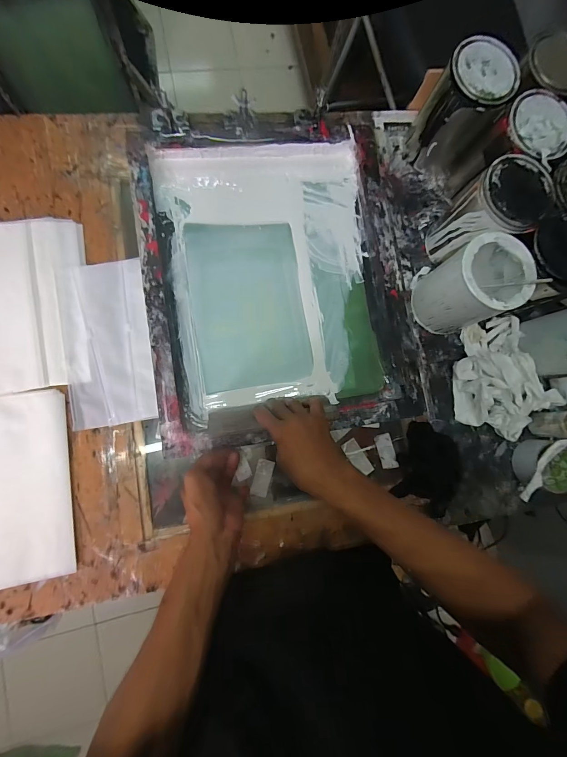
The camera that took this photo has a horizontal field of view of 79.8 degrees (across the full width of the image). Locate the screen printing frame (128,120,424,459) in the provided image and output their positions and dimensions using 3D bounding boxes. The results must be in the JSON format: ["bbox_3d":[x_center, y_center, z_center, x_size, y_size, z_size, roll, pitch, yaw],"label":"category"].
[{"bbox_3d":[-0.010,-0.161,0.547,0.400,0.037,0.498,-7,85,-8],"label":"screen printing frame"}]

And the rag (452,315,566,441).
[{"bbox_3d":[0.375,-0.004,0.572,0.143,0.066,0.199,-6,85,-8],"label":"rag"}]

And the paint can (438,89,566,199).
[{"bbox_3d":[0.359,-0.357,0.560,0.121,0.168,0.121,1,84,-7],"label":"paint can"}]

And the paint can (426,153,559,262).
[{"bbox_3d":[0.317,-0.249,0.539,0.105,0.160,0.099,1,84,-7],"label":"paint can"}]

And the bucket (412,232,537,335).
[{"bbox_3d":[0.291,-0.141,0.535,0.115,0.142,0.105,1,84,-7],"label":"bucket"}]

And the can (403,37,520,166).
[{"bbox_3d":[0.283,-0.438,0.561,0.099,0.150,0.108,1,84,-7],"label":"can"}]

